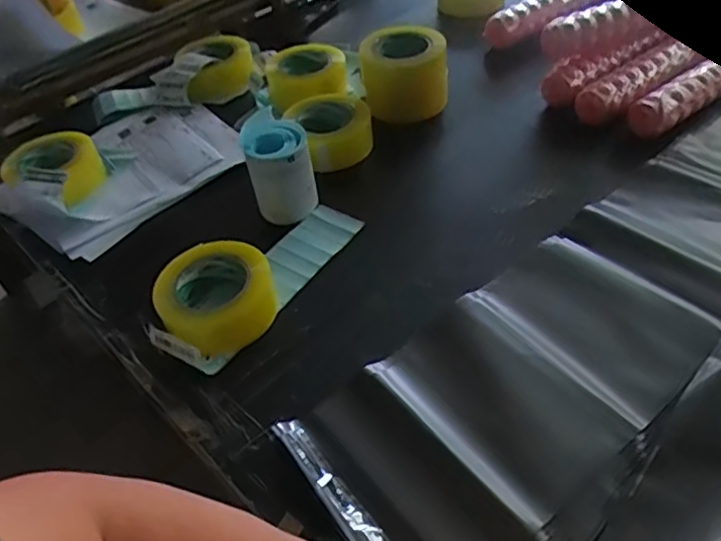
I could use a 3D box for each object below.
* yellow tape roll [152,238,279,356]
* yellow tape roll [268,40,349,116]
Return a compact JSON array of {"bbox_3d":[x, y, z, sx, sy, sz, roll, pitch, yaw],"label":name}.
[{"bbox_3d":[-0.157,0.027,0.676,0.123,0.054,0.113,-3,47,3],"label":"yellow tape roll"},{"bbox_3d":[-0.088,-0.316,0.988,0.127,0.052,0.127,-3,47,3],"label":"yellow tape roll"}]

